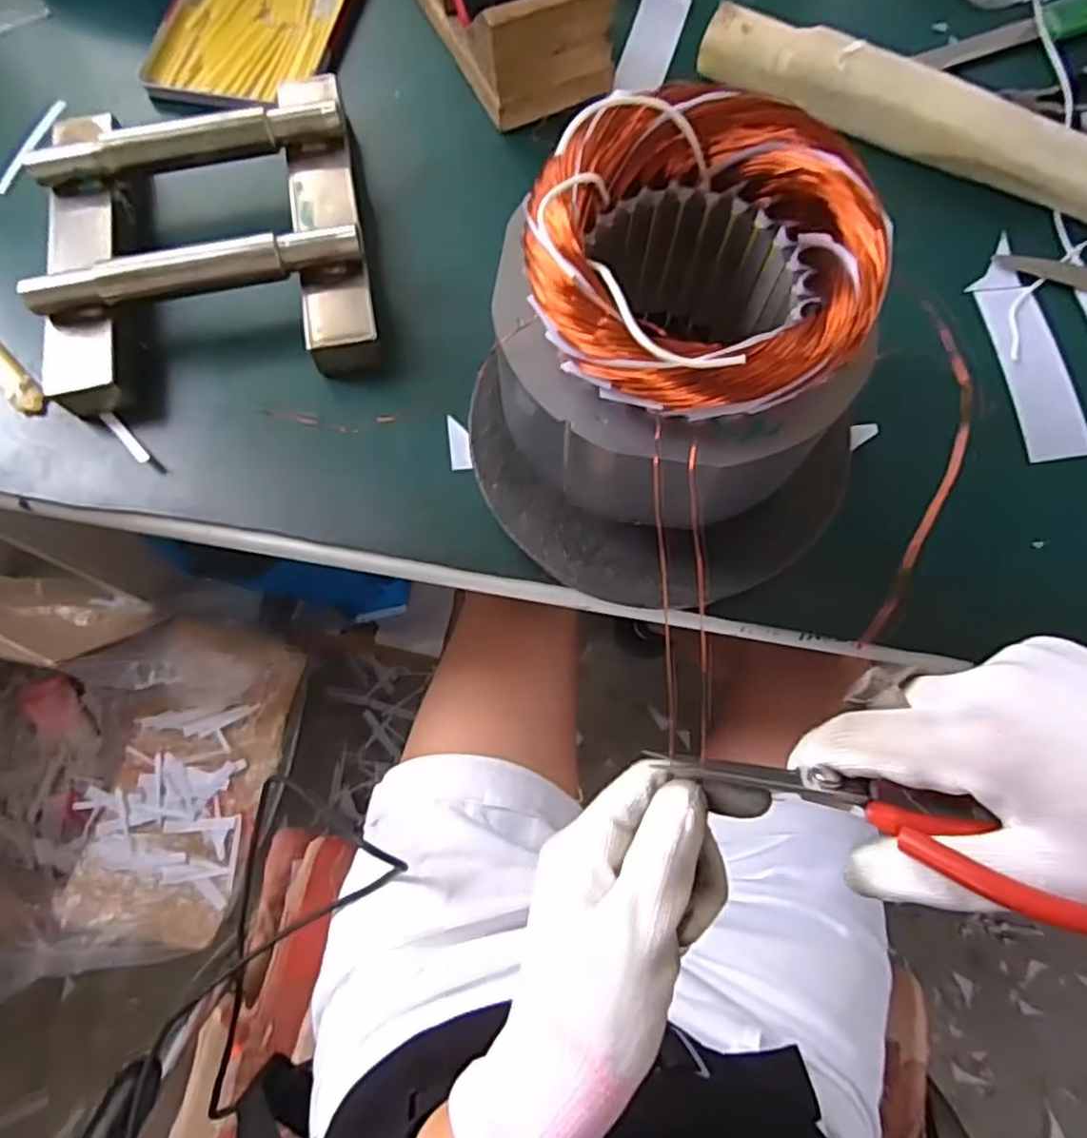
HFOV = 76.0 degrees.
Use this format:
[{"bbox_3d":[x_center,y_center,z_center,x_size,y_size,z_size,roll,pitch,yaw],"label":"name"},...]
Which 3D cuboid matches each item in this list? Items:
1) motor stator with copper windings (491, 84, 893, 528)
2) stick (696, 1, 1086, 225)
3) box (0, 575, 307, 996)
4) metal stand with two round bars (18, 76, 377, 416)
[{"bbox_3d":[0.060,-0.104,0.287,0.124,0.105,0.130,13,74,6],"label":"motor stator with copper windings"},{"bbox_3d":[0.252,-0.263,0.417,0.332,0.032,0.047,30,75,10],"label":"stick"},{"bbox_3d":[-0.585,0.224,0.797,0.532,0.332,0.369,15,73,6],"label":"box"},{"bbox_3d":[-0.198,-0.199,0.407,0.184,0.049,0.197,-9,73,-2],"label":"metal stand with two round bars"}]

